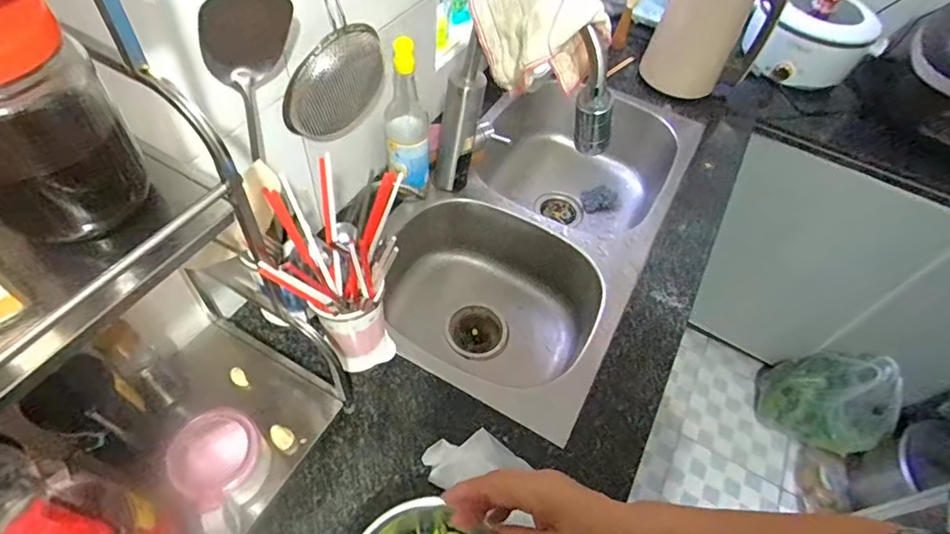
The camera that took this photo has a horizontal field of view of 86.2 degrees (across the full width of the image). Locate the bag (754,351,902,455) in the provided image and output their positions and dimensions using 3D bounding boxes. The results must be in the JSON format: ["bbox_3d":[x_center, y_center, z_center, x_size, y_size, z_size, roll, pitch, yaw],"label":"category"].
[{"bbox_3d":[1.106,0.413,1.559,0.336,0.366,0.149,33,58,18],"label":"bag"}]

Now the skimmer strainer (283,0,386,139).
[{"bbox_3d":[-0.163,-0.292,0.545,0.062,0.383,0.133,19,54,9],"label":"skimmer strainer"}]

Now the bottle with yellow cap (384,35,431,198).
[{"bbox_3d":[-0.103,-0.217,0.771,0.065,0.224,0.080,-5,54,-9],"label":"bottle with yellow cap"}]

